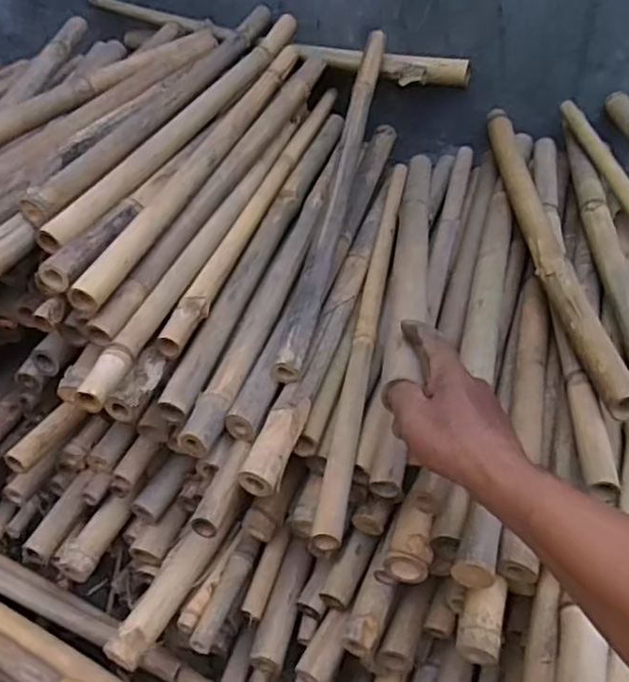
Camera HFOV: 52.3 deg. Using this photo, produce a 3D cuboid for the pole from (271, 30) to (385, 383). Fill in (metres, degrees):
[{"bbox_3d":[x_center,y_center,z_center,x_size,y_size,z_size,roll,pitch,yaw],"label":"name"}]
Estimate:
[{"bbox_3d":[0.035,-0.206,0.819,0.035,0.046,0.608,5,56,14],"label":"pole"}]

